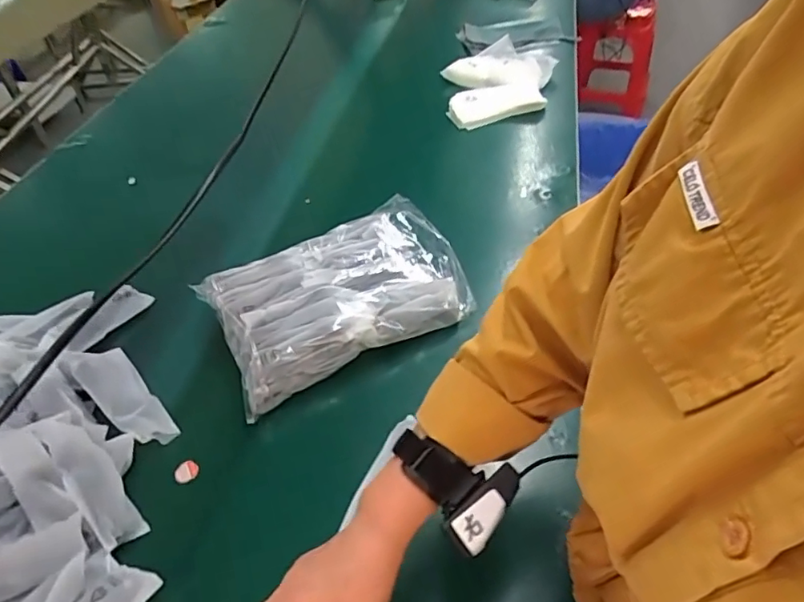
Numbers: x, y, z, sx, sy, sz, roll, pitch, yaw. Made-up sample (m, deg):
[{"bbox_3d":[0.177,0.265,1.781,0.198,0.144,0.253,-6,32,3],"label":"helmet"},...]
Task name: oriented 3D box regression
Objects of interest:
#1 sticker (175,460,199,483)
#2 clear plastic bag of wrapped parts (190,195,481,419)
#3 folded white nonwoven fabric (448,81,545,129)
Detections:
[{"bbox_3d":[-0.235,0.185,0.602,0.026,0.007,0.024,-3,46,3],"label":"sticker"},{"bbox_3d":[-0.090,-0.016,0.715,0.310,0.073,0.213,-26,49,-18],"label":"clear plastic bag of wrapped parts"},{"bbox_3d":[0.181,-0.385,1.074,0.182,0.031,0.098,-16,47,-10],"label":"folded white nonwoven fabric"}]

